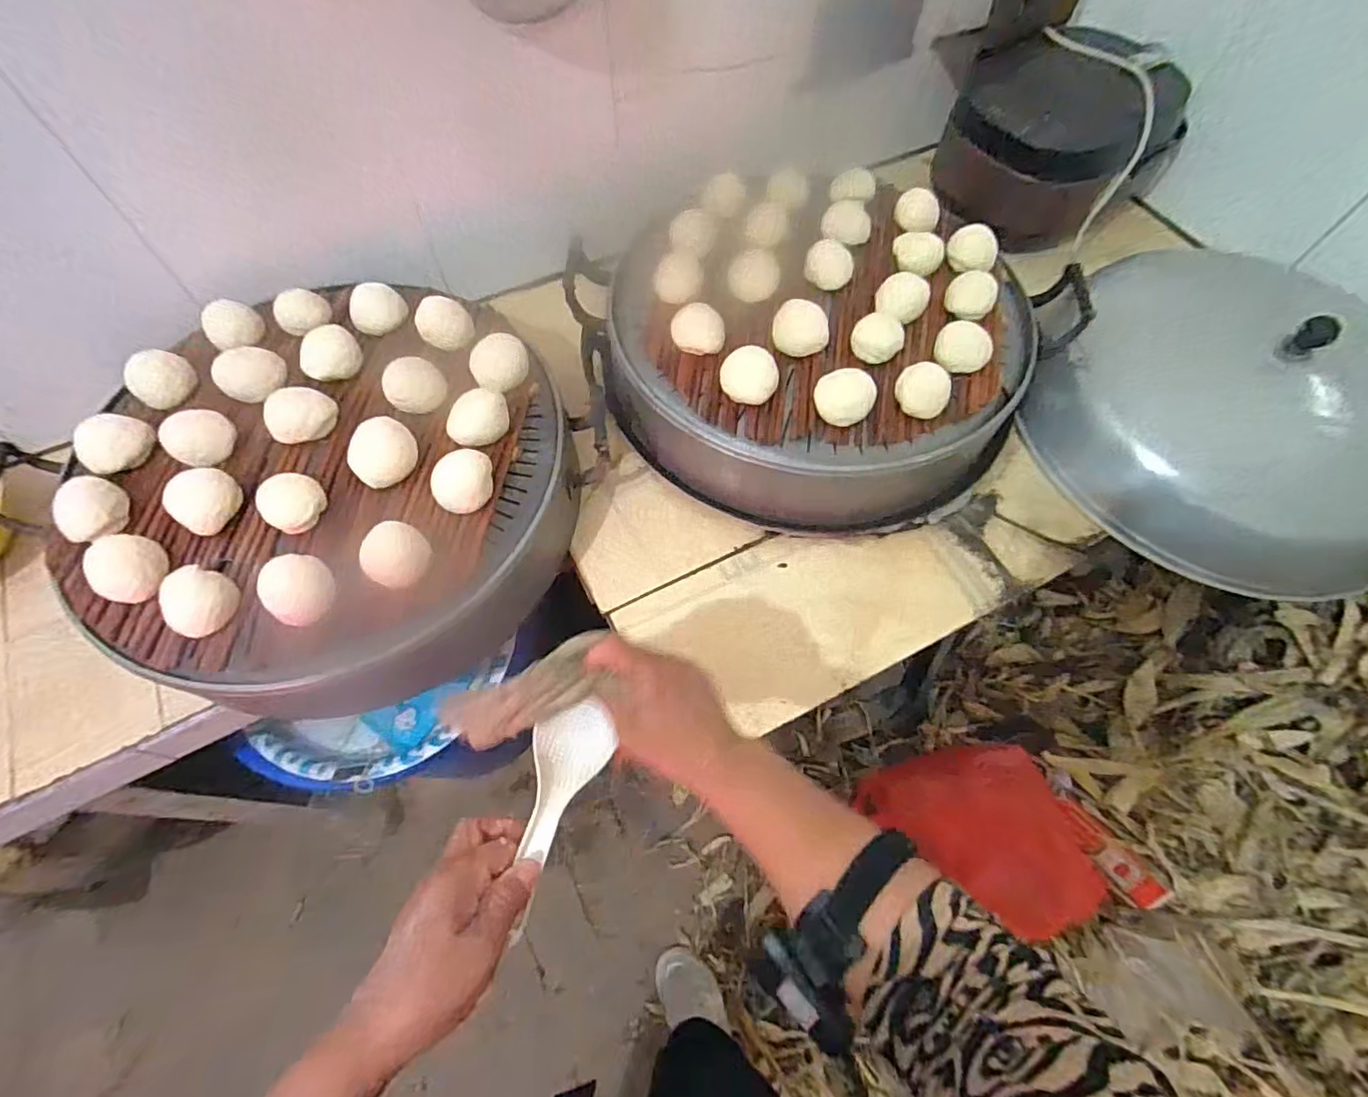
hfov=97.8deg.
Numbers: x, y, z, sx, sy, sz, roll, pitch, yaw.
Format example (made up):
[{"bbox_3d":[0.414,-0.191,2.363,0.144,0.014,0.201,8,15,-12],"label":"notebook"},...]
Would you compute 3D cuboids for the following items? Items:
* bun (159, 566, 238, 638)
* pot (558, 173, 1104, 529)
[{"bbox_3d":[-0.459,0.049,0.562,0.050,0.032,0.059,19,64,8],"label":"bun"},{"bbox_3d":[0.174,-0.261,0.787,0.483,0.176,0.477,0,63,-1],"label":"pot"}]

